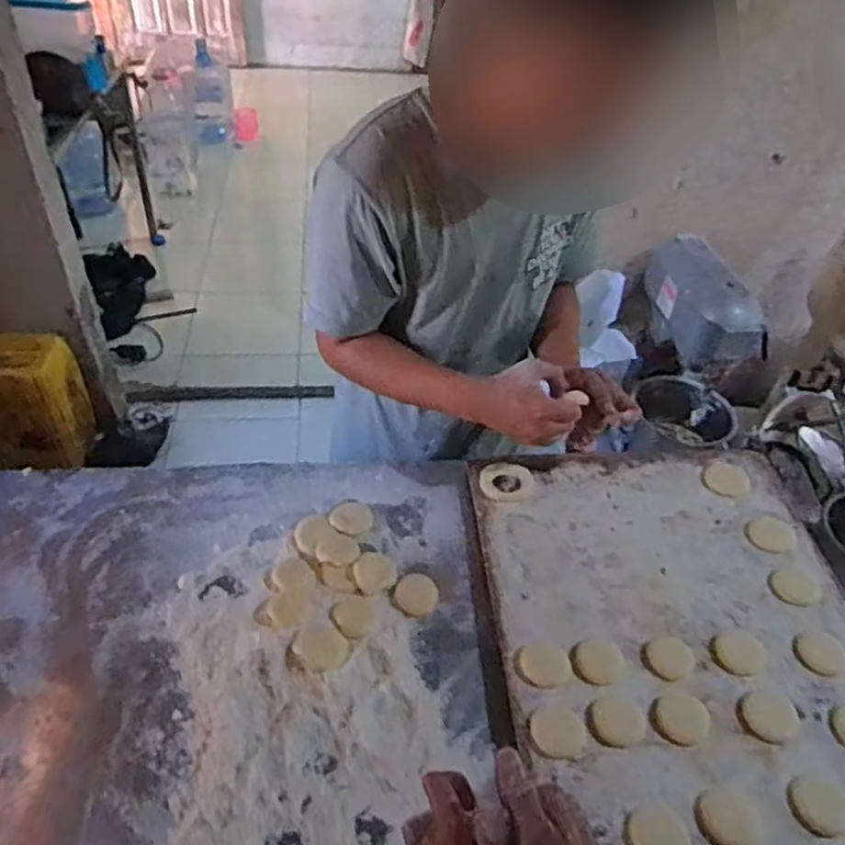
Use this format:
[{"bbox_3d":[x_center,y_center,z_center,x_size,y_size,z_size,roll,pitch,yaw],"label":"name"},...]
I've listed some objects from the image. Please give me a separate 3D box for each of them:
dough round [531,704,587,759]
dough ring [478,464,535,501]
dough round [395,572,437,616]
[{"bbox_3d":[0.136,0.307,0.697,0.053,0.007,0.047,12,43,6],"label":"dough round"},{"bbox_3d":[0.113,0.079,0.931,0.071,0.011,0.057,7,43,1],"label":"dough ring"},{"bbox_3d":[-0.006,0.201,0.824,0.051,0.007,0.048,3,43,-3],"label":"dough round"}]

